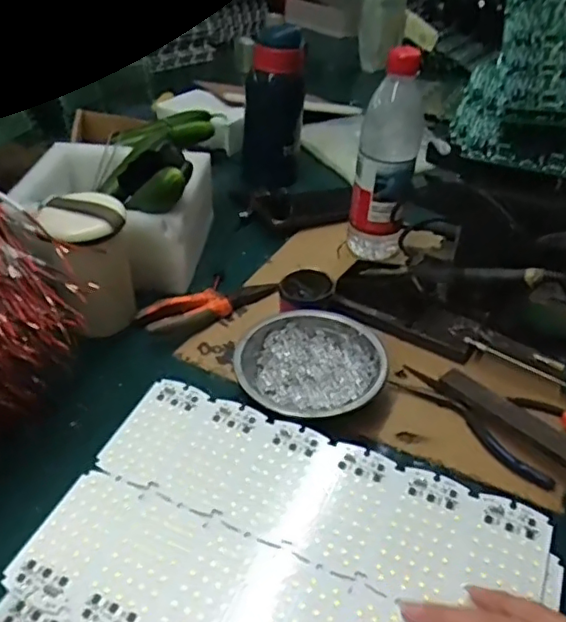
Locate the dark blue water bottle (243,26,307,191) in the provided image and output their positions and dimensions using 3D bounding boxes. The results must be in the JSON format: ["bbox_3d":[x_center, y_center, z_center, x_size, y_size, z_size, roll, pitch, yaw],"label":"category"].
[{"bbox_3d":[-0.013,-0.274,0.818,0.079,0.205,0.064,1,36,-3],"label":"dark blue water bottle"}]

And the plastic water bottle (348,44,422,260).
[{"bbox_3d":[0.109,-0.153,0.637,0.064,0.223,0.073,7,36,5],"label":"plastic water bottle"}]

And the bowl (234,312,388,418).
[{"bbox_3d":[0.021,0.049,0.522,0.117,0.034,0.120,2,36,-1],"label":"bowl"}]

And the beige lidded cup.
[{"bbox_3d":[-0.172,-0.036,0.558,0.066,0.122,0.085,-18,41,-26],"label":"beige lidded cup"}]

